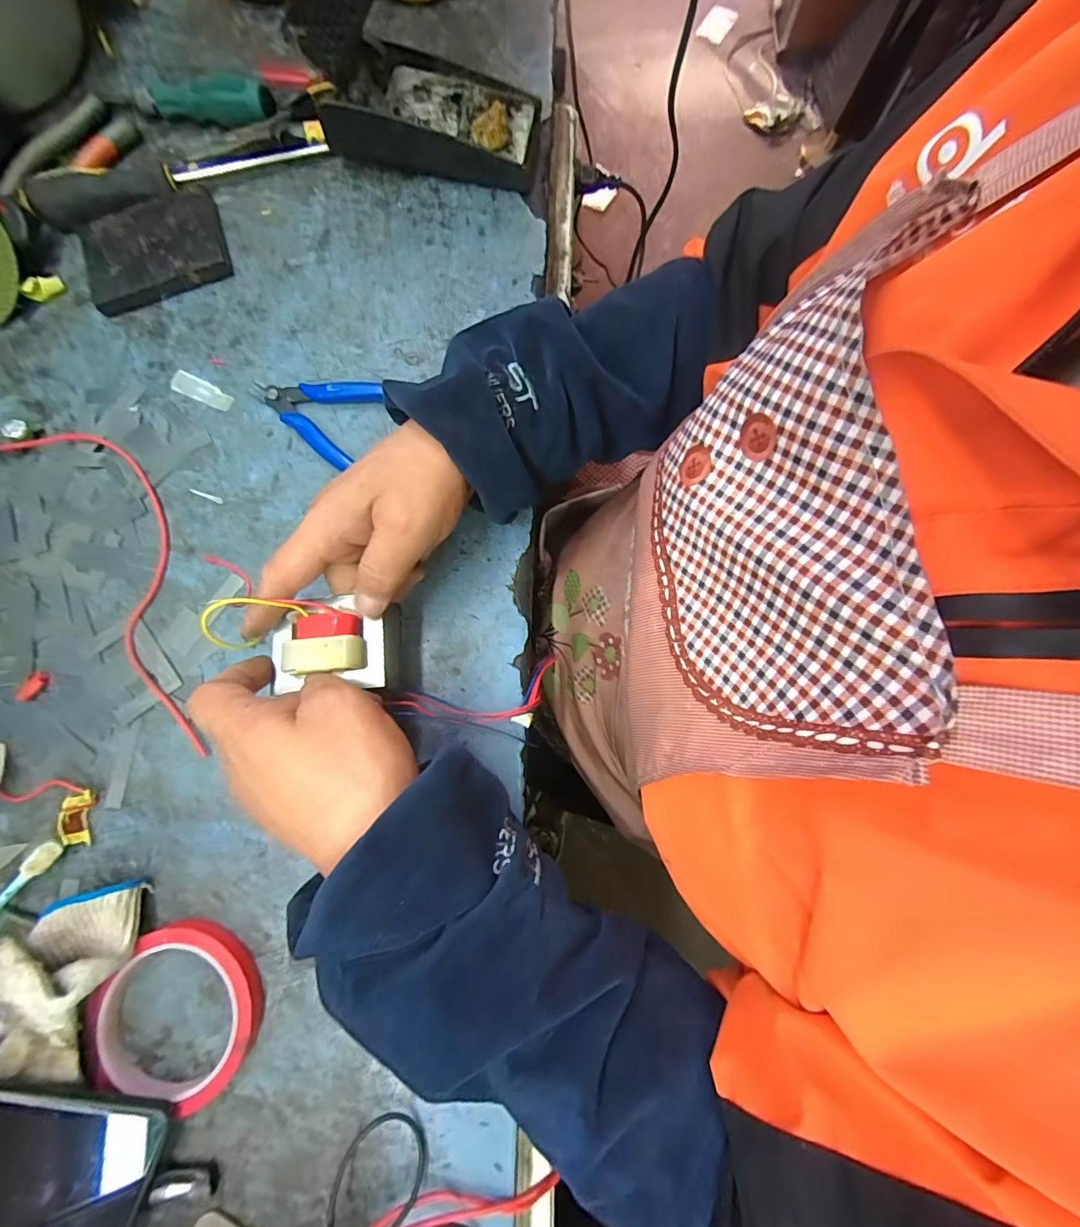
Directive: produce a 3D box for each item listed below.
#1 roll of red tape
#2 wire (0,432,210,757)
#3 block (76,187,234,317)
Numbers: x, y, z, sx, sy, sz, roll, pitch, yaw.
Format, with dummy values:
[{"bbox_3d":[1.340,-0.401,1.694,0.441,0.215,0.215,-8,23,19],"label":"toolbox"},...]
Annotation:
[{"bbox_3d":[-0.215,0.239,0.288,0.091,0.018,0.093,0,80,1],"label":"roll of red tape"},{"bbox_3d":[-0.283,-0.033,0.342,0.072,0.013,0.274,-36,81,-5],"label":"wire"},{"bbox_3d":[-0.304,-0.287,0.384,0.105,0.016,0.085,-23,80,-3],"label":"block"}]

